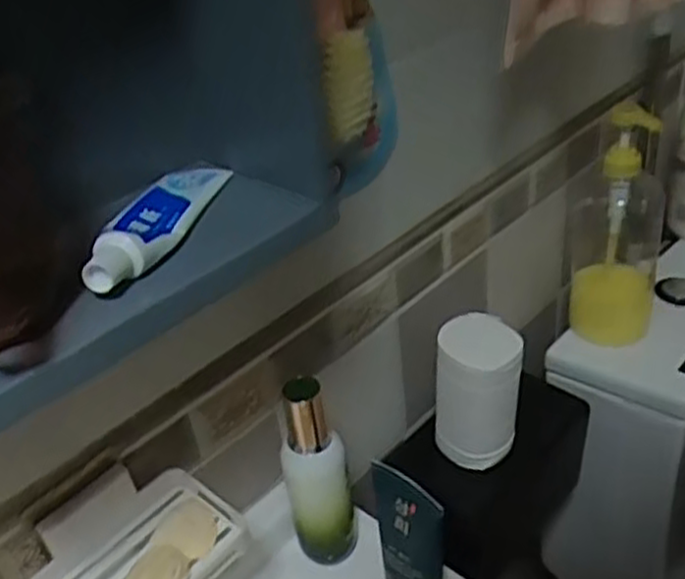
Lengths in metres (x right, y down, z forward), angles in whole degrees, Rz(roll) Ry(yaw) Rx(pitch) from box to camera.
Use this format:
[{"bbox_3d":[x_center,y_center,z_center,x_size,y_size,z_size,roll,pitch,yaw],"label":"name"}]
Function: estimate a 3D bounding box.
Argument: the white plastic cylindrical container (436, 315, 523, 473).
[{"bbox_3d":[0.125,0.100,0.718,0.076,0.140,0.071,1,35,11],"label":"white plastic cylindrical container"}]

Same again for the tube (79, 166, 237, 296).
[{"bbox_3d":[-0.093,-0.038,0.387,0.034,0.019,0.127,2,35,12],"label":"tube"}]

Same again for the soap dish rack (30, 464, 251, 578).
[{"bbox_3d":[-0.130,0.165,0.479,0.098,0.038,0.129,22,43,35],"label":"soap dish rack"}]

